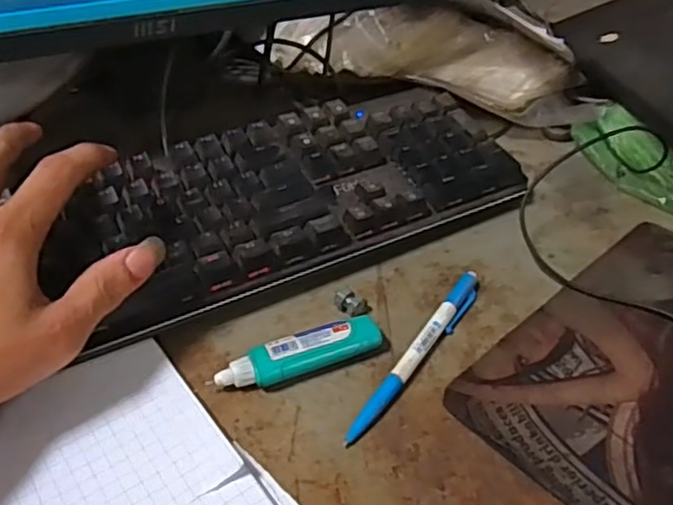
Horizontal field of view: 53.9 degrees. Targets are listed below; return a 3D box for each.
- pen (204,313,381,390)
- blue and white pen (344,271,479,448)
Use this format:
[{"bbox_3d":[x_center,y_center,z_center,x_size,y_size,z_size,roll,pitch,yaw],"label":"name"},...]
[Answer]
[{"bbox_3d":[-0.020,0.054,0.352,0.090,0.012,0.021,-14,42,-17],"label":"pen"},{"bbox_3d":[0.047,0.054,0.363,0.013,0.010,0.135,24,45,25],"label":"blue and white pen"}]

